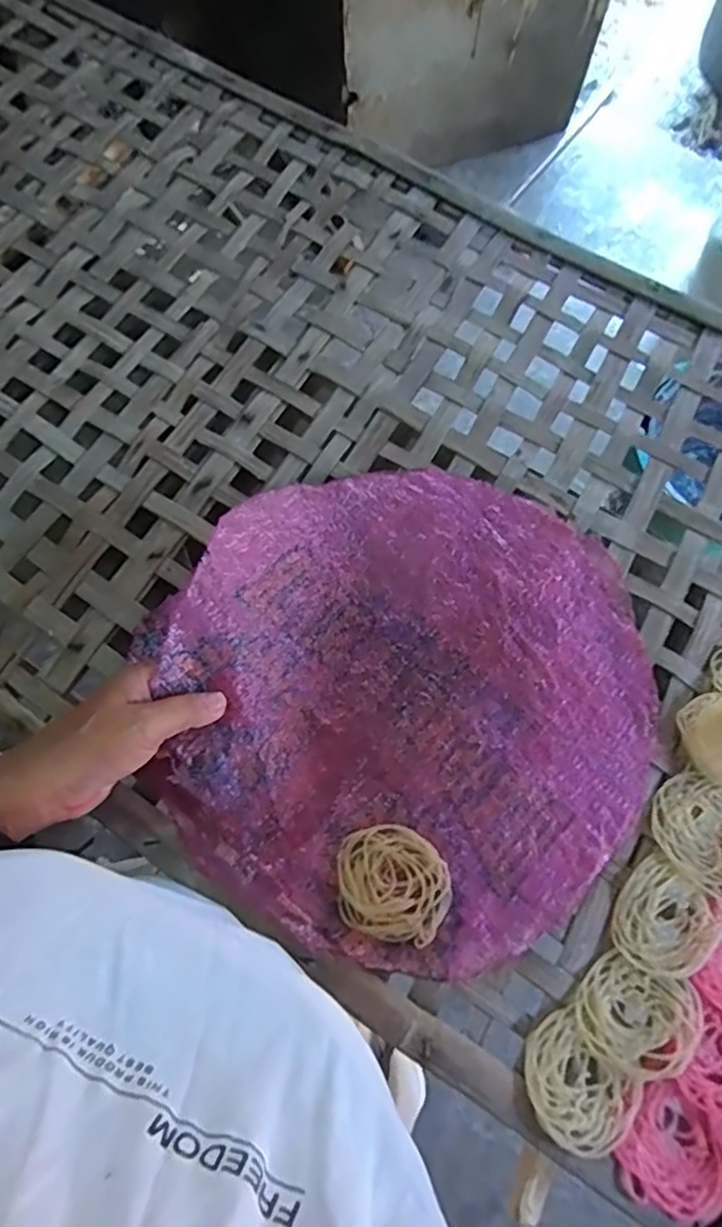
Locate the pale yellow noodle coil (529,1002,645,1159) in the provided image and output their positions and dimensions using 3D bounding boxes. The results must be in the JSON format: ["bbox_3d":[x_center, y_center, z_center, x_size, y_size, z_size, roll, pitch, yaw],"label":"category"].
[{"bbox_3d":[0.128,0.283,0.384,0.070,0.012,0.054,43,75,12],"label":"pale yellow noodle coil"}]

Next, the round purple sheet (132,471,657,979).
[{"bbox_3d":[0.039,0.044,0.426,0.312,0.070,0.335,0,71,-1],"label":"round purple sheet"}]

